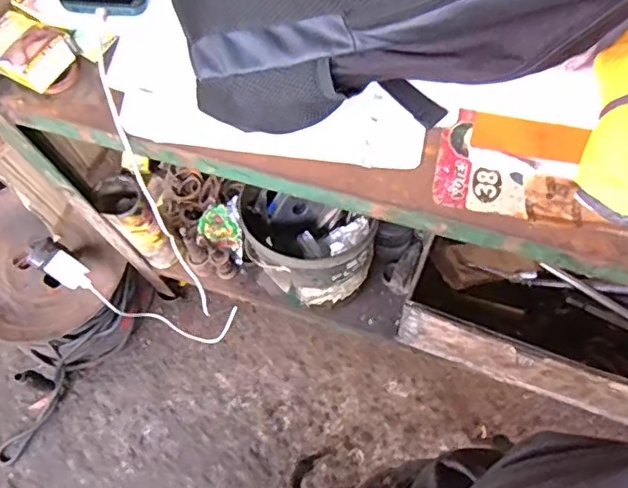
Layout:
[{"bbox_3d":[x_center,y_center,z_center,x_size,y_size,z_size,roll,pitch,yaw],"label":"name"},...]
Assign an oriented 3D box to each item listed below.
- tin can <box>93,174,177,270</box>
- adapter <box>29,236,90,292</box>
[{"bbox_3d":[-0.261,-0.025,0.856,0.059,0.183,0.073,-30,66,-11],"label":"tin can"},{"bbox_3d":[-0.399,0.037,0.905,0.098,0.030,0.048,38,76,-2],"label":"adapter"}]

